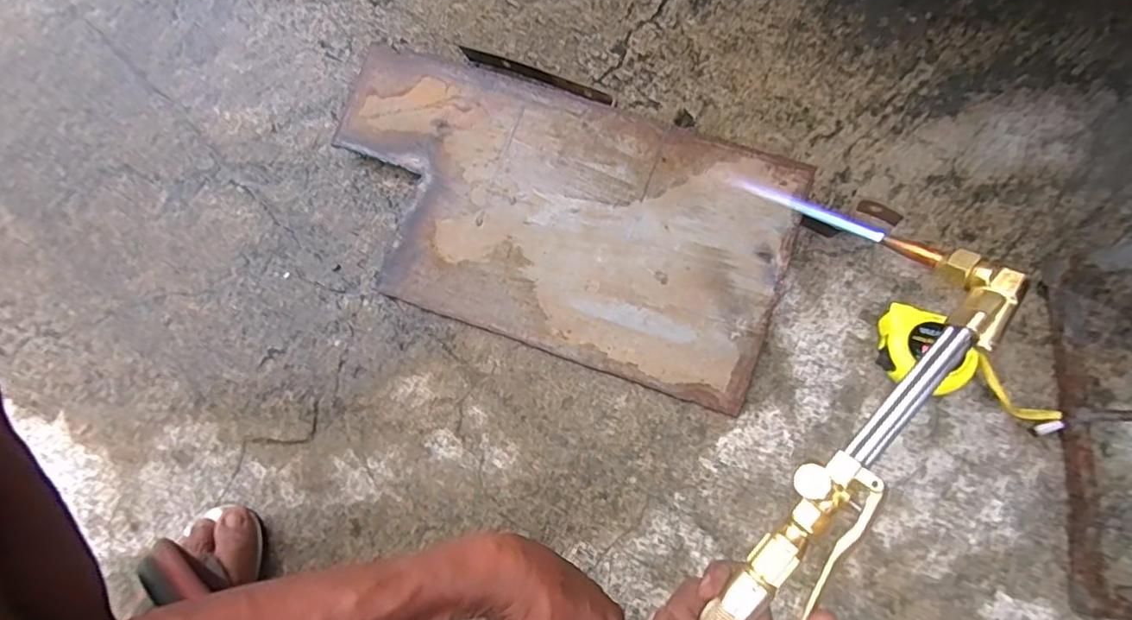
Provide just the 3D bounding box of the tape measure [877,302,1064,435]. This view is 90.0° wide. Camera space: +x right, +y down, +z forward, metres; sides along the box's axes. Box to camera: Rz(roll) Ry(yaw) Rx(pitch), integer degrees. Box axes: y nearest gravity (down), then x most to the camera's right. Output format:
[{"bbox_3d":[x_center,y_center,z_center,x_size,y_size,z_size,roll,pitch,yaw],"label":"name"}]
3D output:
[{"bbox_3d":[0.372,0.066,0.526,0.181,0.040,0.075,39,81,11],"label":"tape measure"}]

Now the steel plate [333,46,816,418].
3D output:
[{"bbox_3d":[-0.015,-0.095,0.586,0.482,0.007,0.257,19,86,6],"label":"steel plate"}]

